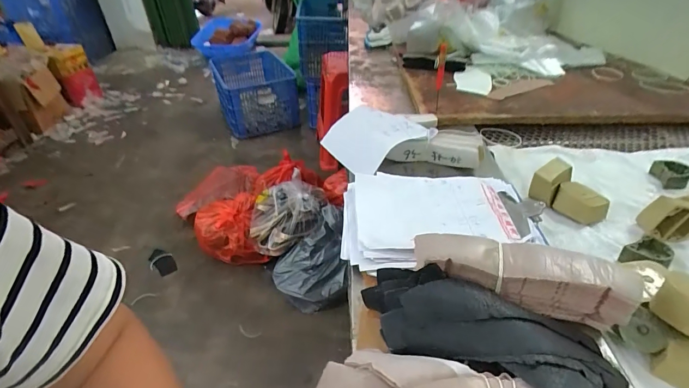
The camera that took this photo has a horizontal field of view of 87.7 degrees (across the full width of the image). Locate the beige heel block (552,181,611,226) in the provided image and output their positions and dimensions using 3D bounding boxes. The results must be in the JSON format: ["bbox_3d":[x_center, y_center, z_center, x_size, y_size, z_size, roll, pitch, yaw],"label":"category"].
[{"bbox_3d":[0.319,0.012,0.484,0.061,0.029,0.049,28,46,32],"label":"beige heel block"}]

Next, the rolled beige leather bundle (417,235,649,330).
[{"bbox_3d":[0.159,0.079,0.333,0.185,0.059,0.038,10,39,11],"label":"rolled beige leather bundle"}]

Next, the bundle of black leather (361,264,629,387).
[{"bbox_3d":[0.123,0.118,0.313,0.214,0.057,0.100,21,43,23],"label":"bundle of black leather"}]

